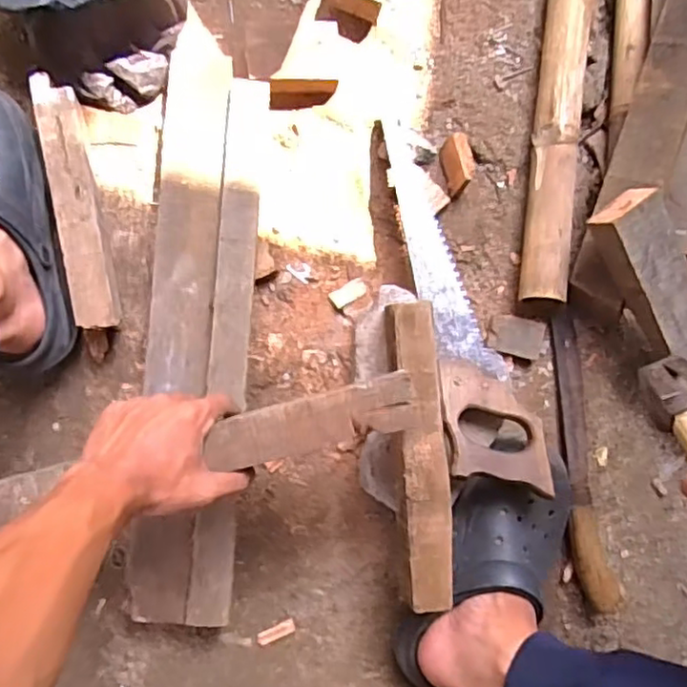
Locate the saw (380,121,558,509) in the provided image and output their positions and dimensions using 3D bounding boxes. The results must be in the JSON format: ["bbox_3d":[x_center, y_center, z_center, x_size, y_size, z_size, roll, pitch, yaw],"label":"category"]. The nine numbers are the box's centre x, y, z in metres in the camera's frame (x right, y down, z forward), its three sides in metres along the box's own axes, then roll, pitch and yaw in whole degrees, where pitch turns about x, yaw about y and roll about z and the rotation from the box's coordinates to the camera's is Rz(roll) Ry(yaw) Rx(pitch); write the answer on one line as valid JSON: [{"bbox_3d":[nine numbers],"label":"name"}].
[{"bbox_3d":[0.103,-0.047,0.671,0.089,0.030,0.408,-12,72,-9],"label":"saw"}]

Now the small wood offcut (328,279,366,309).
[{"bbox_3d":[0.006,-0.056,0.715,0.044,0.009,0.020,-35,93,-23],"label":"small wood offcut"}]

